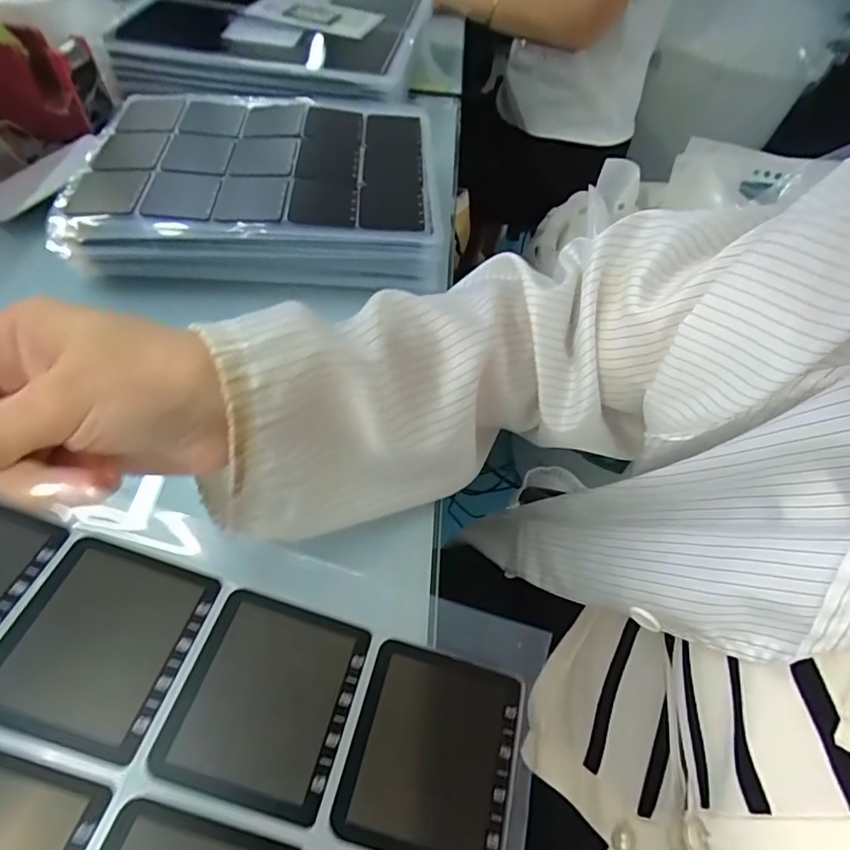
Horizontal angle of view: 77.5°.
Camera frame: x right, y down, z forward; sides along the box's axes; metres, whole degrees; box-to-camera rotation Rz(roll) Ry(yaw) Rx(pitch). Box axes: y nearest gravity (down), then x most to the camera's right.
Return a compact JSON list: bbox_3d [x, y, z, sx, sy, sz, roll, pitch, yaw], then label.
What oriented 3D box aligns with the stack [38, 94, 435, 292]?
[{"bbox_3d":[-0.134,-0.213,0.456,0.289,0.046,0.222,1,55,-4],"label":"stack"}]

